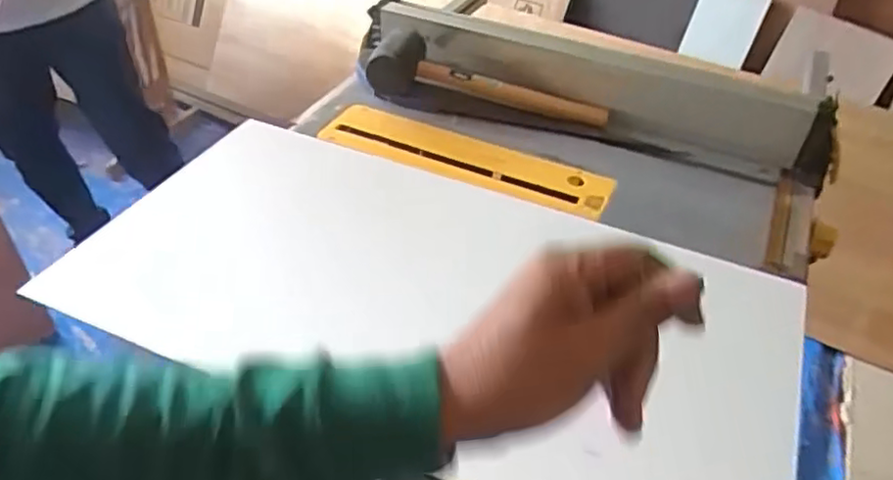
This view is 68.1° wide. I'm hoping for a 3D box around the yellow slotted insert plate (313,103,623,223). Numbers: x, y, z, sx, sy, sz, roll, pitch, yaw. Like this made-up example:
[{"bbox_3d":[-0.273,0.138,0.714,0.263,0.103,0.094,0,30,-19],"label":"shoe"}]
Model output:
[{"bbox_3d":[0.020,-0.099,0.805,0.359,0.017,0.106,17,43,14],"label":"yellow slotted insert plate"}]

